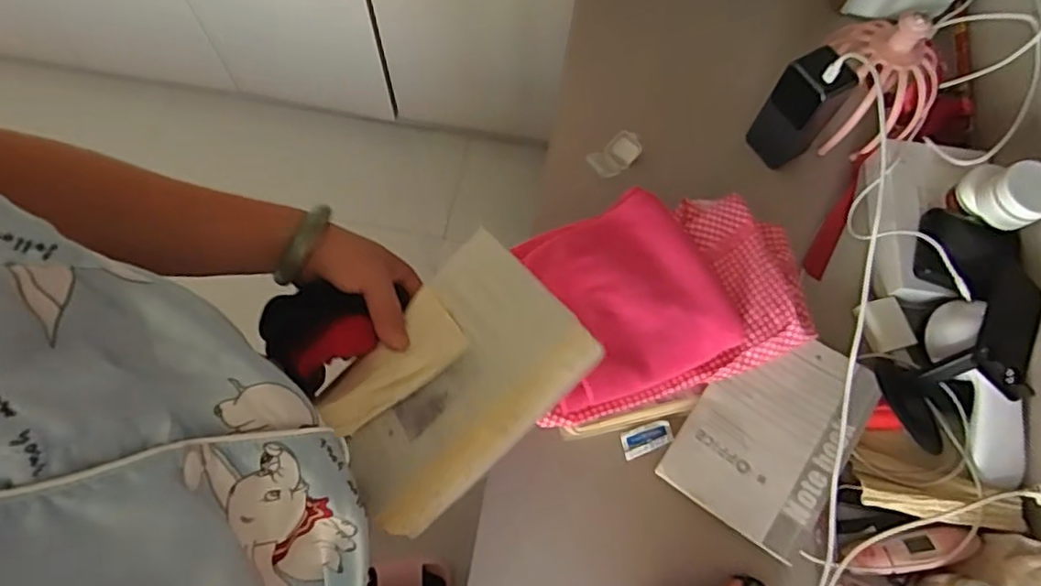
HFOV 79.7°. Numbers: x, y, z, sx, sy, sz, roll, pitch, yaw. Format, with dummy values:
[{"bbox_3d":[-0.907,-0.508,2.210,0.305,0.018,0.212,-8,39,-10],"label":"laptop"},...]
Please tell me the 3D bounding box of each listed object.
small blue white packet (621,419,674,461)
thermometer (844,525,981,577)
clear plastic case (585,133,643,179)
[{"bbox_3d":[0.120,0.138,0.589,0.050,0.005,0.025,-16,70,-8],"label":"small blue white packet"},{"bbox_3d":[0.336,0.222,0.534,0.120,0.015,0.031,-10,69,-6],"label":"thermometer"},{"bbox_3d":[0.105,-0.154,0.692,0.060,0.016,0.038,-35,73,-15],"label":"clear plastic case"}]

